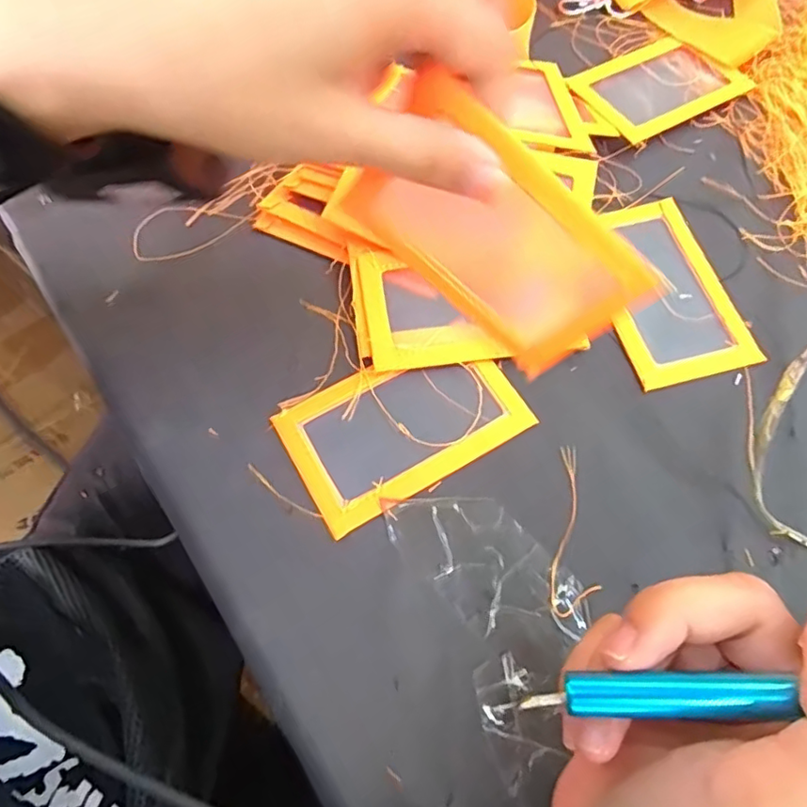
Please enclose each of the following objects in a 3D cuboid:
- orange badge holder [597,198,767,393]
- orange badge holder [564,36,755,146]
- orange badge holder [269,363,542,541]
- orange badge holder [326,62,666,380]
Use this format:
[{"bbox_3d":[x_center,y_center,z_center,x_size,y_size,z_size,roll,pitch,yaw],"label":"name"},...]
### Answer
[{"bbox_3d":[0.133,-0.059,0.290,0.064,0.005,0.102,-13,68,-6],"label":"orange badge holder"},{"bbox_3d":[0.153,-0.194,0.345,0.098,0.007,0.062,-30,70,-12],"label":"orange badge holder"},{"bbox_3d":[0.000,0.008,0.258,0.102,0.004,0.062,-29,70,-12],"label":"orange badge holder"},{"bbox_3d":[0.033,-0.057,0.204,0.106,0.064,0.006,34,45,-15],"label":"orange badge holder"}]

